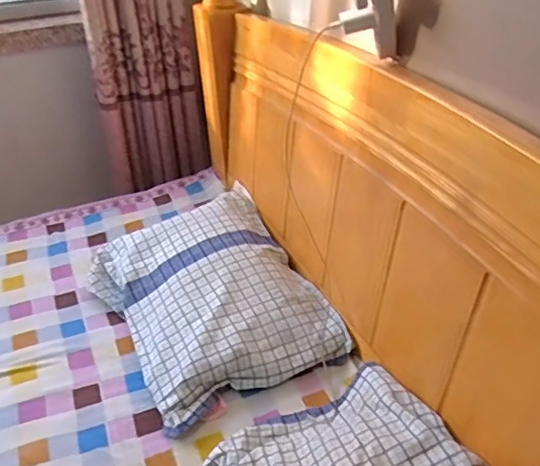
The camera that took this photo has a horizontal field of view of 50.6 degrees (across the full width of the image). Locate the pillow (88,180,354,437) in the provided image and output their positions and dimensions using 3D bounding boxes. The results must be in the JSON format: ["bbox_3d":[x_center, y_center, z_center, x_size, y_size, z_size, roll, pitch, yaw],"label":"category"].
[{"bbox_3d":[-0.141,0.123,1.311,0.439,0.106,0.585,-18,39,-22],"label":"pillow"}]

